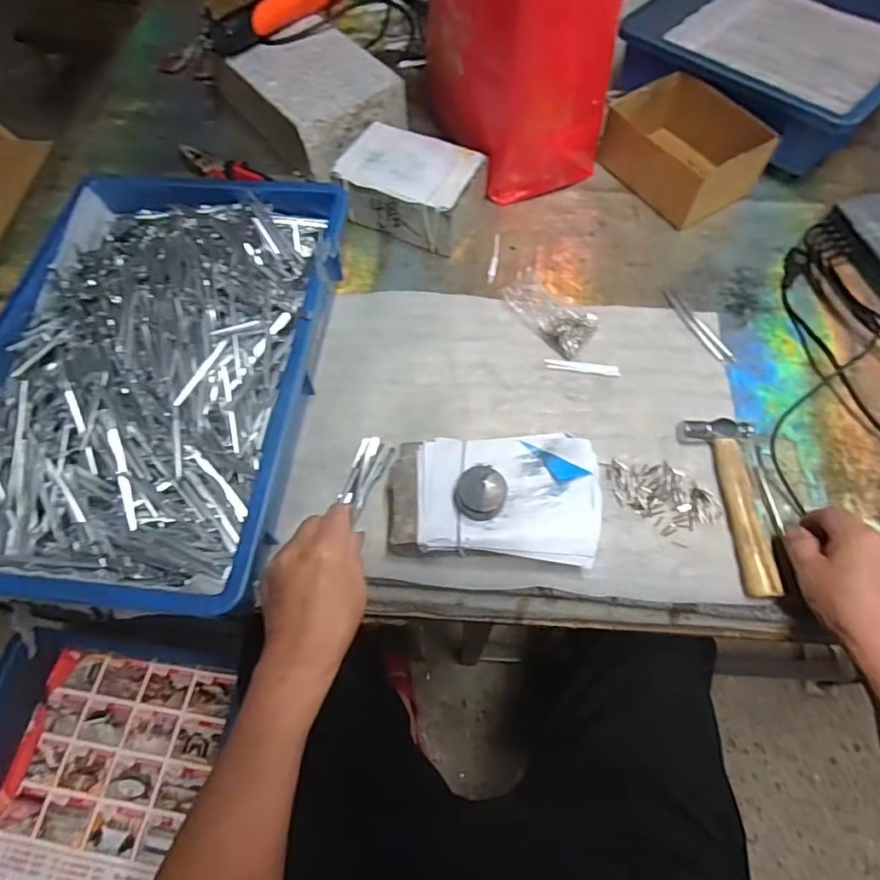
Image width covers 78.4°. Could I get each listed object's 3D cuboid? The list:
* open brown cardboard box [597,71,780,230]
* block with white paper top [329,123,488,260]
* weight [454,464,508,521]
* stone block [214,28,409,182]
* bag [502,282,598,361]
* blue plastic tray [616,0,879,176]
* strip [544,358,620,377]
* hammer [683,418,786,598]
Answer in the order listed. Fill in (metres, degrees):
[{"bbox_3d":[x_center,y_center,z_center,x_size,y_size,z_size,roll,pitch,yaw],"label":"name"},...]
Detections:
[{"bbox_3d":[0.278,-0.333,0.622,0.111,0.075,0.161,-33,68,-14],"label":"open brown cardboard box"},{"bbox_3d":[-0.032,-0.287,0.615,0.151,0.066,0.105,23,67,12],"label":"block with white paper top"},{"bbox_3d":[0.033,0.042,0.426,0.038,0.021,0.039,-1,64,1],"label":"weight"},{"bbox_3d":[-0.151,-0.419,0.671,0.140,0.086,0.186,-38,69,-16],"label":"stone block"},{"bbox_3d":[0.111,-0.130,0.549,0.096,0.024,0.057,35,69,2],"label":"bag"},{"bbox_3d":[0.439,-0.523,0.701,0.318,0.094,0.399,40,71,18],"label":"blue plastic tray"},{"bbox_3d":[0.142,-0.072,0.534,0.073,0.004,0.012,7,64,5],"label":"strip"},{"bbox_3d":[0.259,0.054,0.461,0.052,0.021,0.155,-6,64,-2],"label":"hammer"}]

